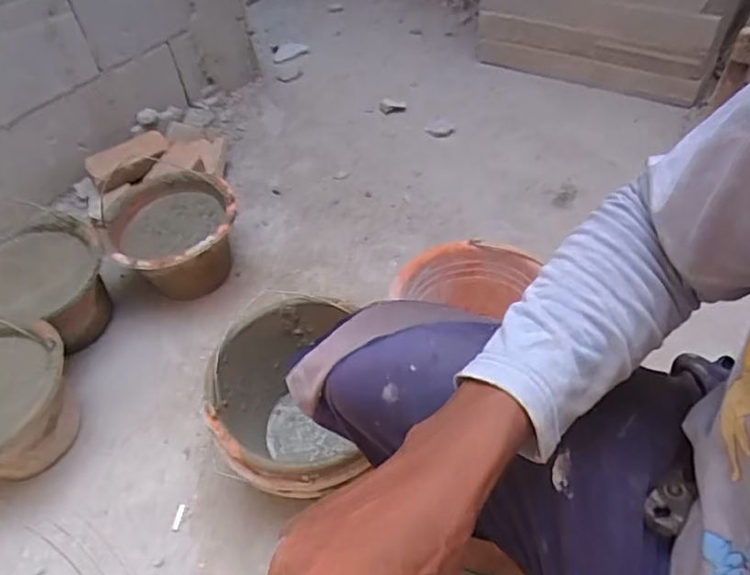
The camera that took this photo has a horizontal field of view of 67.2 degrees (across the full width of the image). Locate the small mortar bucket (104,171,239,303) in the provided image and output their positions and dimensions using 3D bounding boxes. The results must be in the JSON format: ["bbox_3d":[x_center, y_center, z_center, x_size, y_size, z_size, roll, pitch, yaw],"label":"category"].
[{"bbox_3d":[-0.374,-0.086,1.098,0.227,0.169,0.228,-3,46,3],"label":"small mortar bucket"}]

